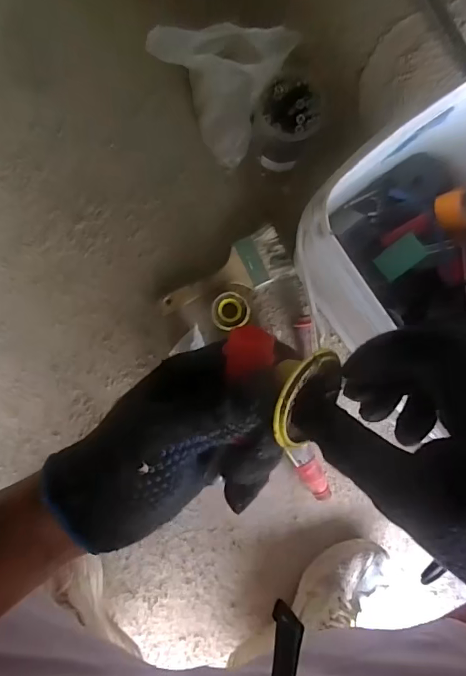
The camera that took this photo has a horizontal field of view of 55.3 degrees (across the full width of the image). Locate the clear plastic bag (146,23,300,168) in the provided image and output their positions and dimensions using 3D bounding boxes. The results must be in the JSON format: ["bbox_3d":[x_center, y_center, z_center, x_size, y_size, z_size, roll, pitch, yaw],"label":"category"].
[{"bbox_3d":[-0.023,-0.307,0.540,0.135,0.177,0.100,29,91,-6],"label":"clear plastic bag"}]

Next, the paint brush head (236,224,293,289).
[{"bbox_3d":[0.045,-0.118,0.641,0.062,0.012,0.072,-26,93,-2],"label":"paint brush head"}]

